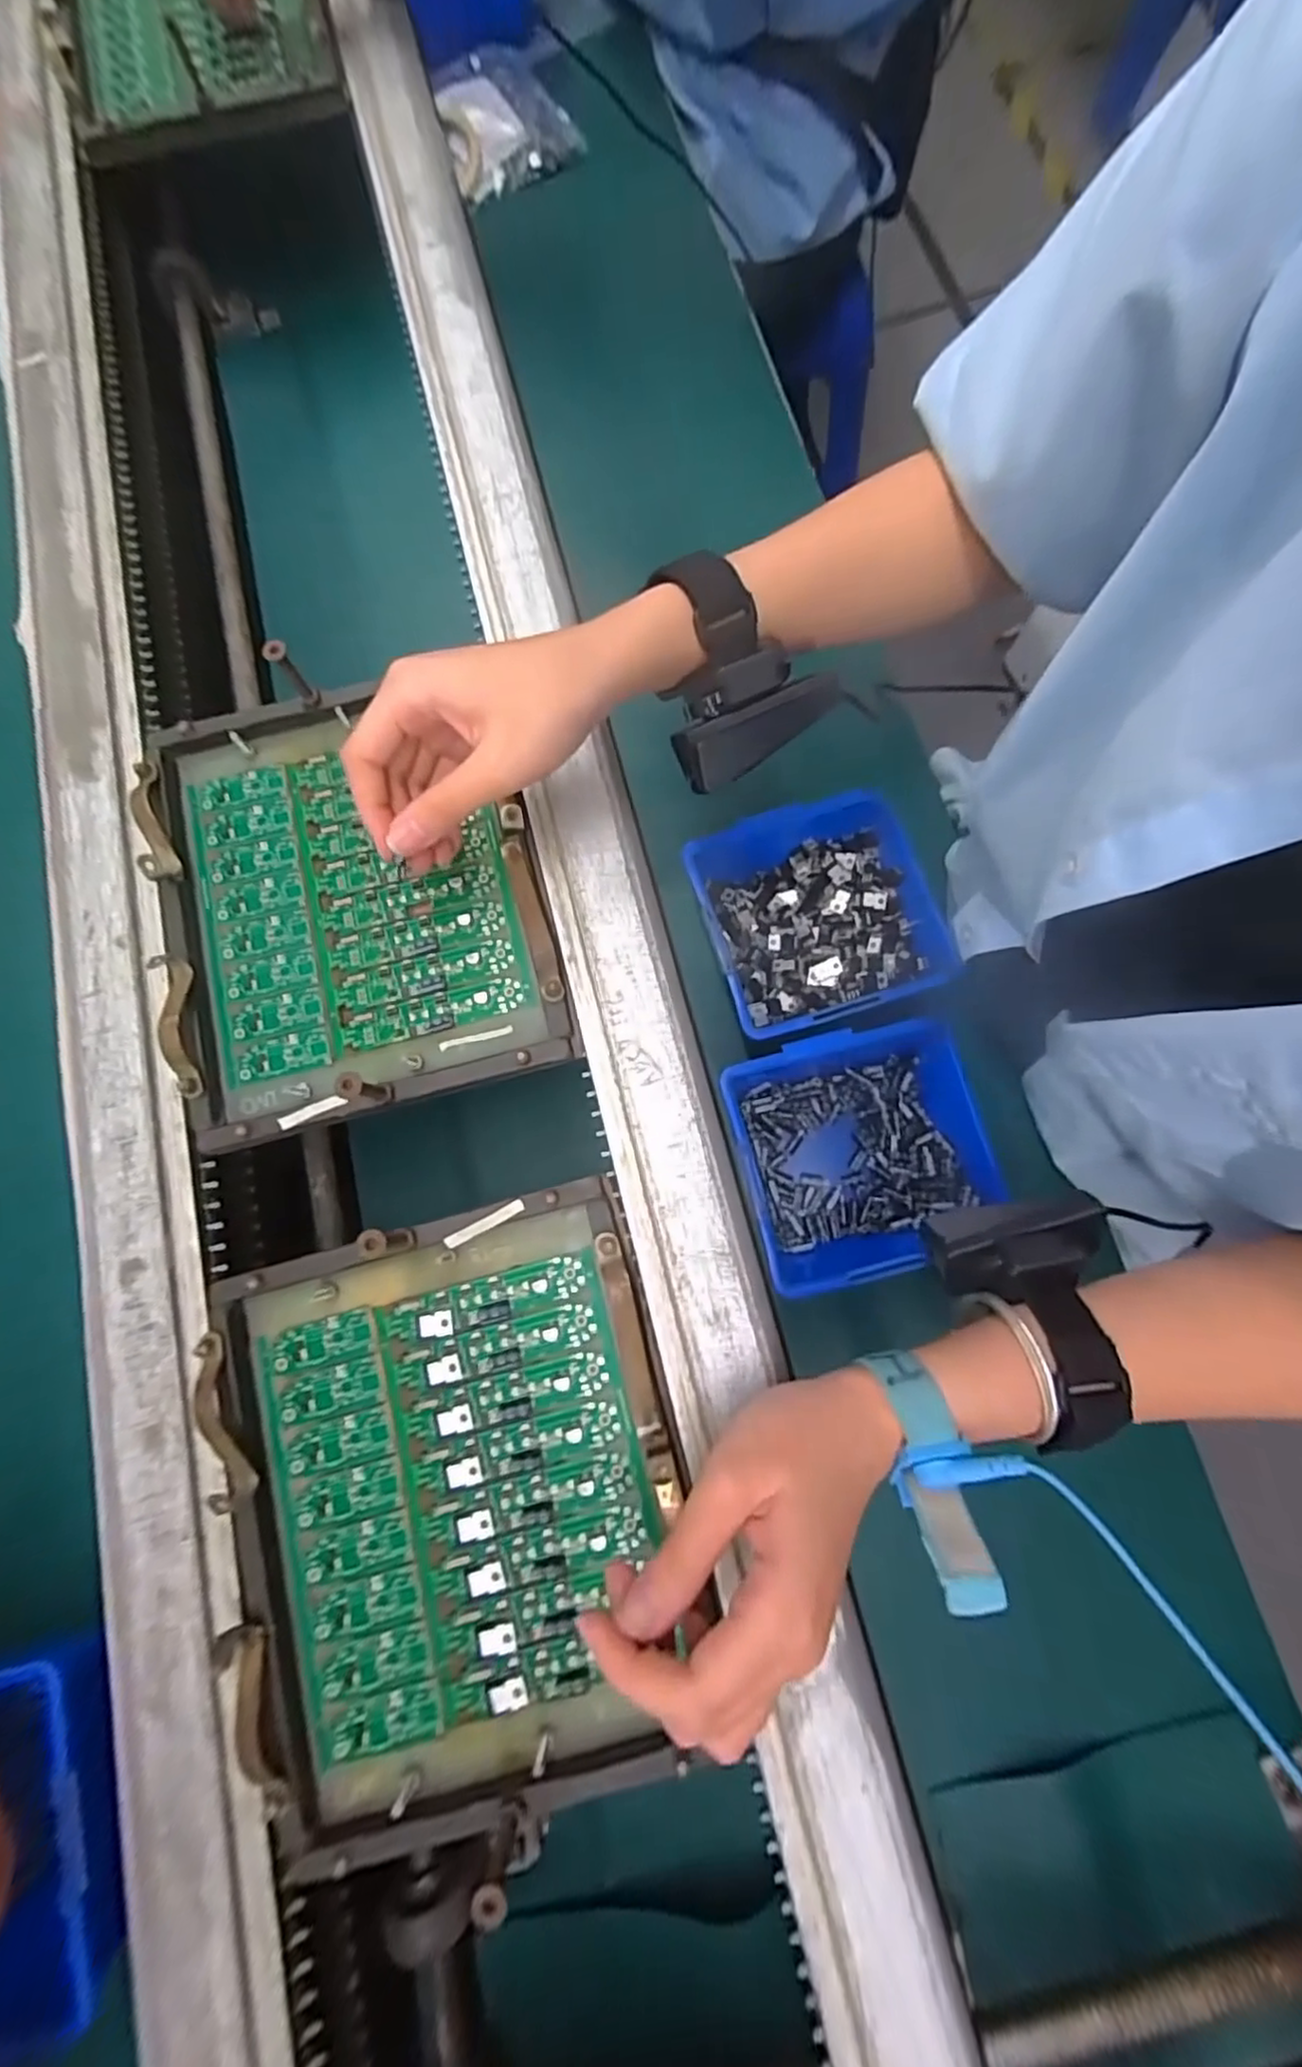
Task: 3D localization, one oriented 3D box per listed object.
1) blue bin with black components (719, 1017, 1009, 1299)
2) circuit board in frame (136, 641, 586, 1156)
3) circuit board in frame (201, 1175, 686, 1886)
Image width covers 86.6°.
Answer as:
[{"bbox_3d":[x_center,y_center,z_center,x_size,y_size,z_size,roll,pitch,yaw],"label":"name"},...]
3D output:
[{"bbox_3d":[0.114,0.064,0.382,0.133,0.059,0.122,-14,79,-1],"label":"blue bin with black components"},{"bbox_3d":[-0.145,-0.070,0.336,0.176,0.024,0.216,-15,78,-2],"label":"circuit board in frame"},{"bbox_3d":[-0.079,0.188,0.282,0.177,0.024,0.214,-13,78,-2],"label":"circuit board in frame"}]

